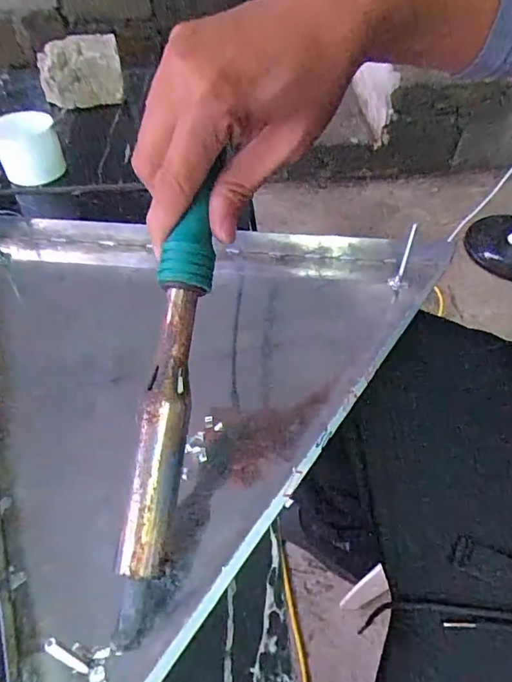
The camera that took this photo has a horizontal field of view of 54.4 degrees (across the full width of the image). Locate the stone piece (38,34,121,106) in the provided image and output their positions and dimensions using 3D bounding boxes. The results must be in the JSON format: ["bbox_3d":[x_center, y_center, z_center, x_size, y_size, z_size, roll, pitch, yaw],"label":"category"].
[{"bbox_3d":[-0.231,-0.351,0.659,0.105,0.078,0.065,-10,51,-11],"label":"stone piece"}]

